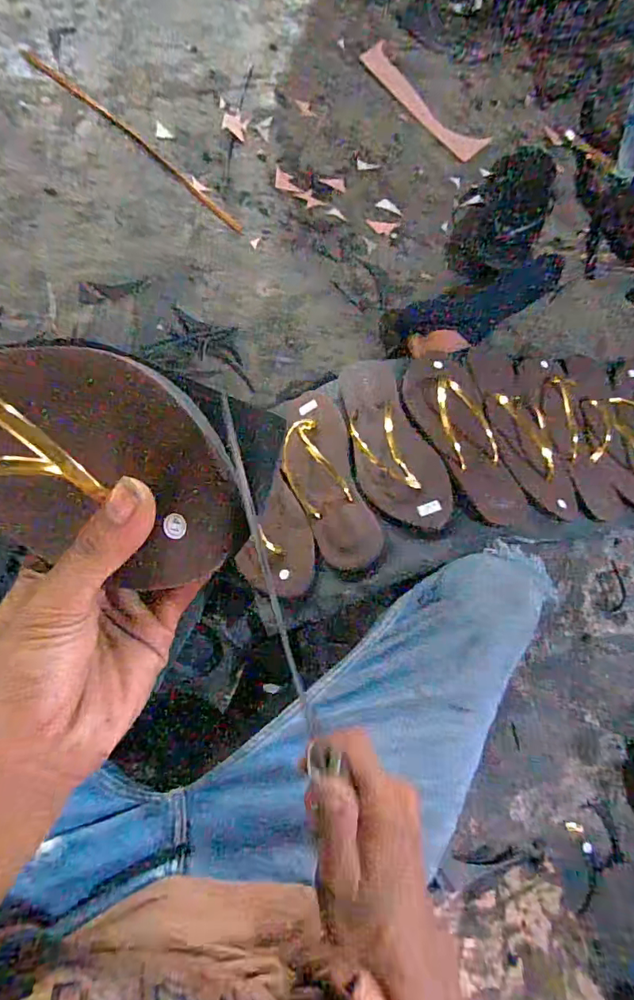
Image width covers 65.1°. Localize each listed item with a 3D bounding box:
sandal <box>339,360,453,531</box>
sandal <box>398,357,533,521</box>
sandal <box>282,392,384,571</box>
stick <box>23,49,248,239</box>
[{"bbox_3d":[0.085,-0.077,0.603,0.095,0.029,0.253,-14,60,-5],"label":"sandal"},{"bbox_3d":[0.171,-0.087,0.589,0.089,0.045,0.250,-17,65,-5],"label":"sandal"},{"bbox_3d":[0.008,-0.029,0.600,0.082,0.035,0.235,-15,68,-5],"label":"sandal"},{"bbox_3d":[-0.298,-0.586,0.807,0.468,0.011,0.021,40,77,3],"label":"stick"}]

